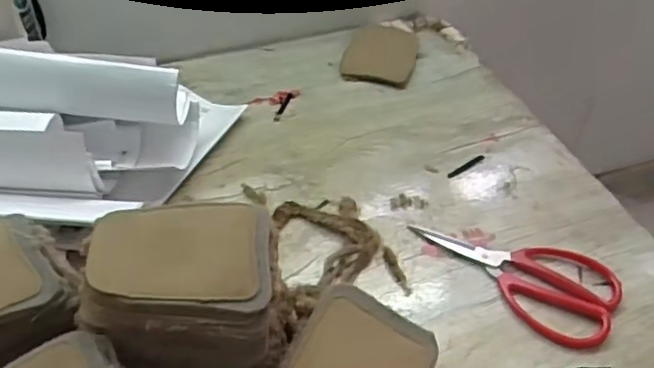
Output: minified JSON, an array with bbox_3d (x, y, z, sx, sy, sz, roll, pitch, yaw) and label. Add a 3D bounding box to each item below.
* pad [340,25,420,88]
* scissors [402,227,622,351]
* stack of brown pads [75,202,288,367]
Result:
[{"bbox_3d":[0.070,-0.168,0.842,0.090,0.011,0.121,13,45,11],"label":"pad"},{"bbox_3d":[0.168,0.076,0.589,0.185,0.010,0.091,27,49,23],"label":"scissors"},{"bbox_3d":[-0.103,0.092,0.480,0.140,0.117,0.107,-4,44,-7],"label":"stack of brown pads"}]

